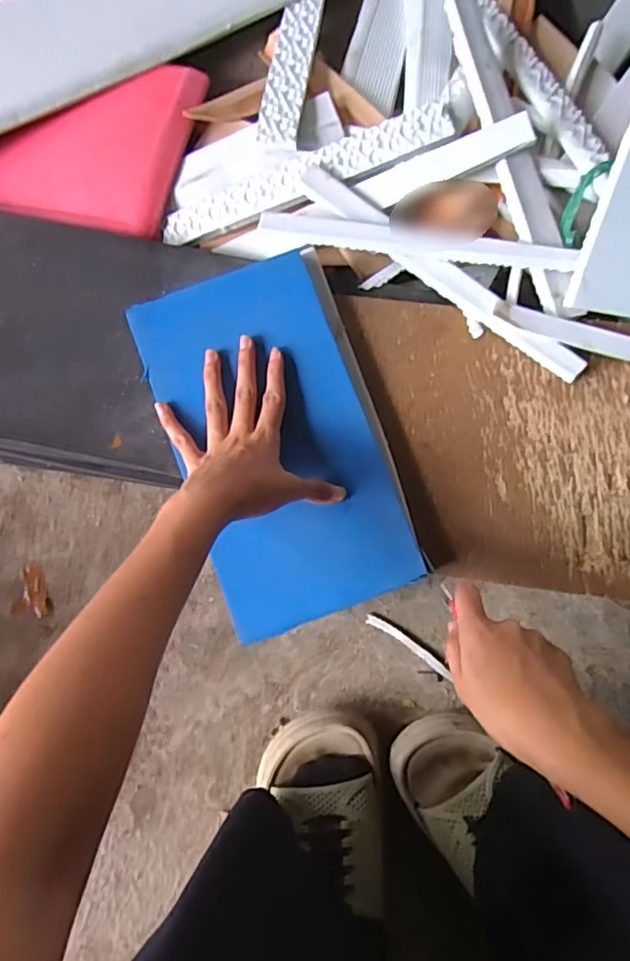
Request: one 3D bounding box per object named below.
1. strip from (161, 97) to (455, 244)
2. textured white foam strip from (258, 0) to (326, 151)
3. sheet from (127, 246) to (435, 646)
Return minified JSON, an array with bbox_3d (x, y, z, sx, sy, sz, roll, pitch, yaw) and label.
[{"bbox_3d":[-0.013,-0.267,0.510,0.262,0.009,0.038,-16,81,13],"label":"strip"},{"bbox_3d":[-0.021,-0.388,0.543,0.038,0.009,0.202,7,69,3],"label":"textured white foam strip"},{"bbox_3d":[-0.027,-0.035,0.461,0.159,0.020,0.277,-21,81,-2],"label":"sheet"}]

